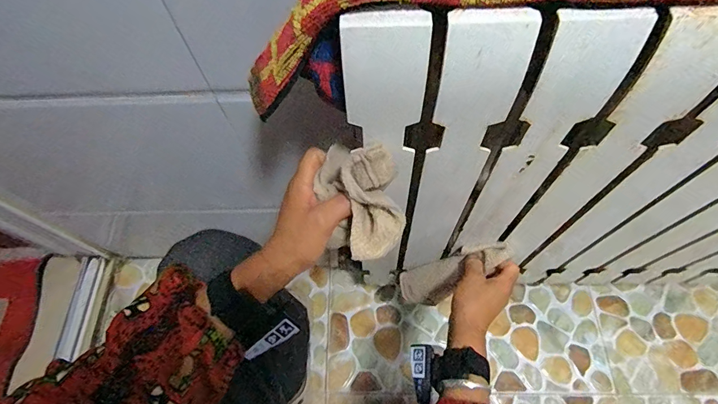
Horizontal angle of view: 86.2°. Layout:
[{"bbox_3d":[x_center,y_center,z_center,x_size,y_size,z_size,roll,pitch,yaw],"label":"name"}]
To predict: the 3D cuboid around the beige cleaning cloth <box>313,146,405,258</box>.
[{"bbox_3d":[0.000,-0.008,0.358,0.071,0.077,0.102,-12,65,-2],"label":"beige cleaning cloth"}]

